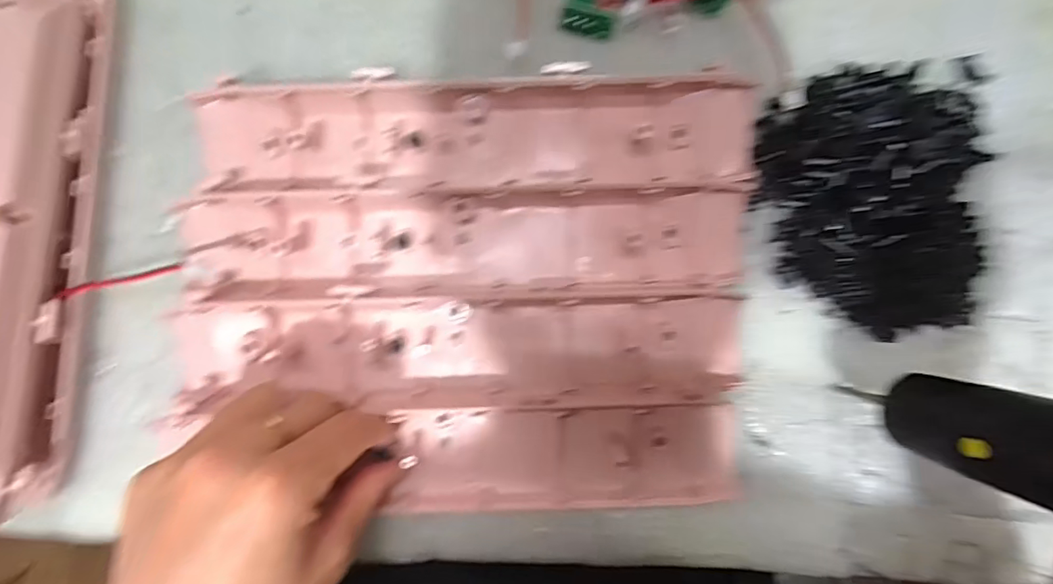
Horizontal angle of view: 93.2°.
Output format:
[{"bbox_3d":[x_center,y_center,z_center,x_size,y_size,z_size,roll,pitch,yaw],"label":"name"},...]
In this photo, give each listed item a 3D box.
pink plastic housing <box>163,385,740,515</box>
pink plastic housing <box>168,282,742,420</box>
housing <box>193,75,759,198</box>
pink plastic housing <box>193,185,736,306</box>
[{"bbox_3d":[-0.032,0.078,0.240,0.267,0.023,0.053,2,86,0],"label":"pink plastic housing"},{"bbox_3d":[-0.035,0.024,0.241,0.277,0.023,0.058,-2,87,2],"label":"pink plastic housing"},{"bbox_3d":[-0.025,-0.076,0.247,0.271,0.023,0.058,0,87,2],"label":"housing"},{"bbox_3d":[-0.025,-0.023,0.243,0.272,0.024,0.054,0,87,2],"label":"pink plastic housing"}]

